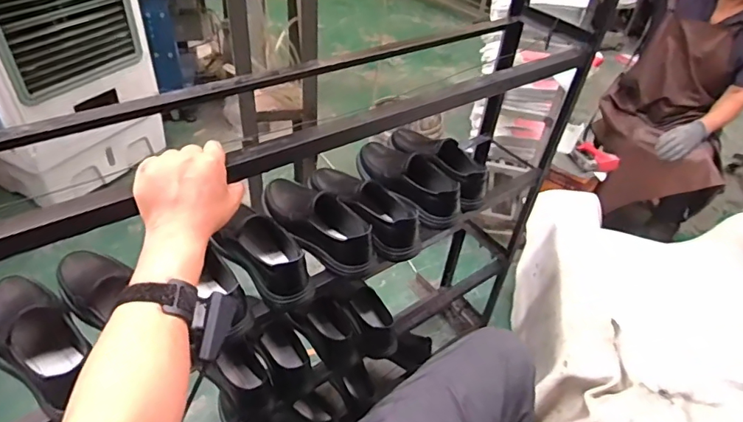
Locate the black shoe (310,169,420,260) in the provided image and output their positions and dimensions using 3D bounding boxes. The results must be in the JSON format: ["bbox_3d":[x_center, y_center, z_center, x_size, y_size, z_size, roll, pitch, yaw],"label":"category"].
[{"bbox_3d":[-0.019,-0.012,0.926,0.093,0.079,0.266,-26,50,-32],"label":"black shoe"}]

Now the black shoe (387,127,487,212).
[{"bbox_3d":[0.136,-0.110,1.041,0.090,0.090,0.270,-24,49,-31],"label":"black shoe"}]

